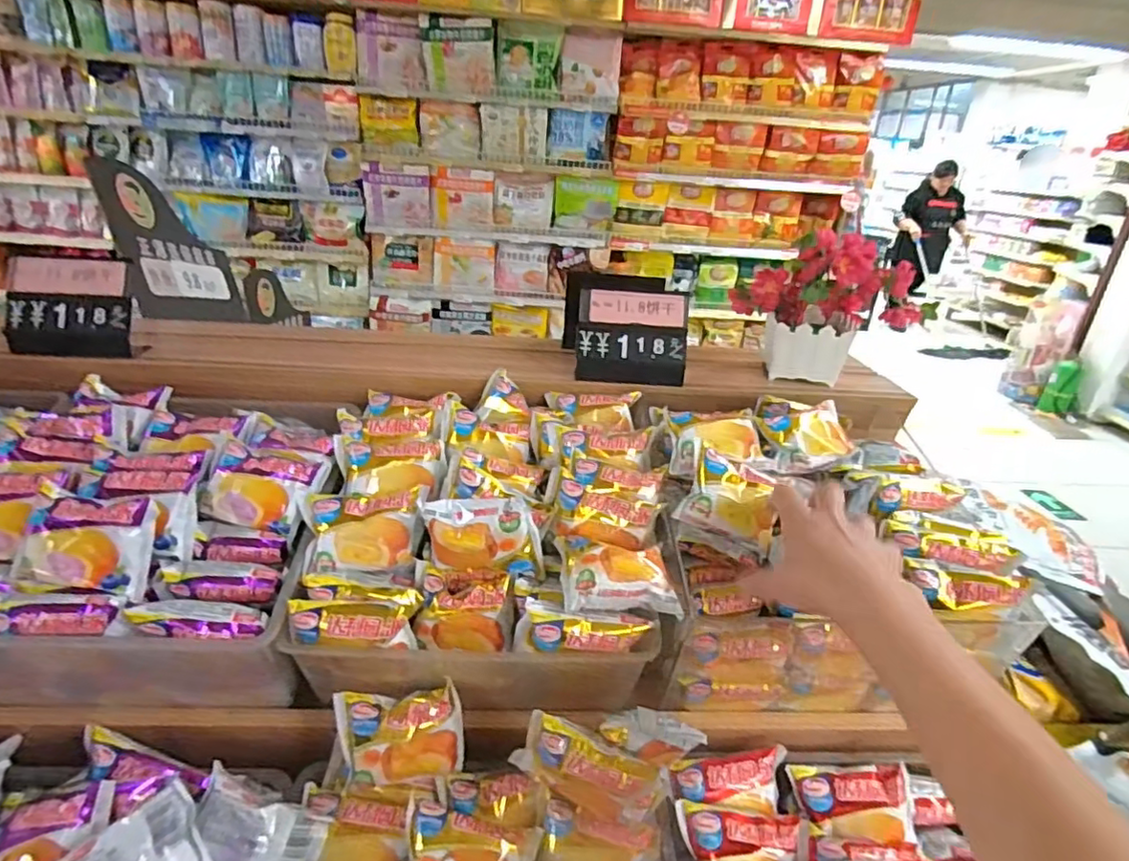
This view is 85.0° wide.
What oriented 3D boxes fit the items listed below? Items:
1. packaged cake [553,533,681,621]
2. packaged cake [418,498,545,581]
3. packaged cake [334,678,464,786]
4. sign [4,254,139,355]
[{"bbox_3d":[0.043,0.110,0.488,0.094,0.034,0.068,5,25,1],"label":"packaged cake"},{"bbox_3d":[-0.067,0.085,0.502,0.099,0.061,0.032,8,26,6],"label":"packaged cake"},{"bbox_3d":[-0.126,0.235,0.478,0.087,0.070,0.035,-1,2,4],"label":"packaged cake"},{"bbox_3d":[-0.513,-0.129,0.646,0.113,0.099,0.024,-1,7,-18],"label":"sign"}]

